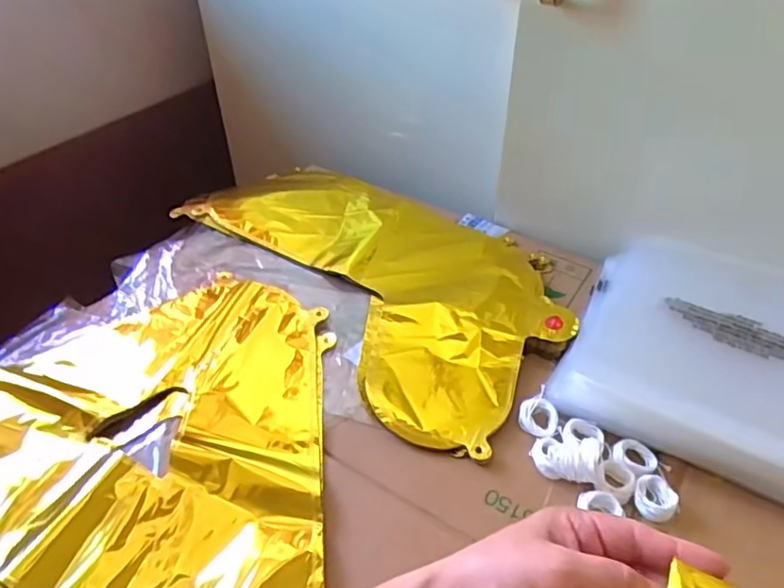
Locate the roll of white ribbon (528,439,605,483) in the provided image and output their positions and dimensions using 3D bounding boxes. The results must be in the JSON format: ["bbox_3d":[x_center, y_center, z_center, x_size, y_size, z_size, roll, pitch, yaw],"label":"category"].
[{"bbox_3d":[0.119,0.109,0.406,0.046,0.020,0.029,15,45,17],"label":"roll of white ribbon"}]

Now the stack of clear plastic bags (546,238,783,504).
[{"bbox_3d":[0.268,0.046,0.478,0.225,0.025,0.227,20,46,22],"label":"stack of clear plastic bags"}]

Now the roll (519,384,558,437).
[{"bbox_3d":[0.106,0.086,0.438,0.027,0.011,0.033,-15,44,-15],"label":"roll"}]

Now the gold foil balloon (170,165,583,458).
[{"bbox_3d":[-0.026,-0.036,0.576,0.410,0.014,0.227,33,52,32],"label":"gold foil balloon"}]

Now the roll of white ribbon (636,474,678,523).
[{"bbox_3d":[0.171,0.133,0.392,0.025,0.008,0.029,20,47,22],"label":"roll of white ribbon"}]

